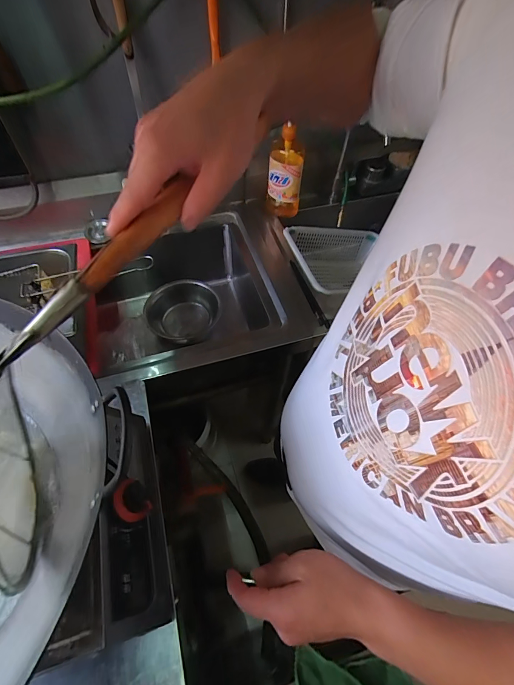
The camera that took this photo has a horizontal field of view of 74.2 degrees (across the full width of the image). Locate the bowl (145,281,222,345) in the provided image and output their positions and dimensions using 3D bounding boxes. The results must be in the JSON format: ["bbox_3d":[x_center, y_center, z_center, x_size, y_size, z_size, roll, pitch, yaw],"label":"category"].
[{"bbox_3d":[-0.224,-0.081,1.048,0.217,0.098,0.229,0,55,-1],"label":"bowl"}]

